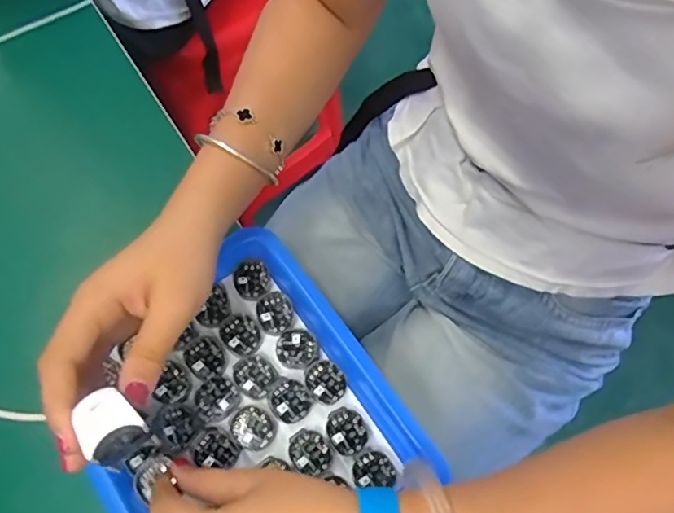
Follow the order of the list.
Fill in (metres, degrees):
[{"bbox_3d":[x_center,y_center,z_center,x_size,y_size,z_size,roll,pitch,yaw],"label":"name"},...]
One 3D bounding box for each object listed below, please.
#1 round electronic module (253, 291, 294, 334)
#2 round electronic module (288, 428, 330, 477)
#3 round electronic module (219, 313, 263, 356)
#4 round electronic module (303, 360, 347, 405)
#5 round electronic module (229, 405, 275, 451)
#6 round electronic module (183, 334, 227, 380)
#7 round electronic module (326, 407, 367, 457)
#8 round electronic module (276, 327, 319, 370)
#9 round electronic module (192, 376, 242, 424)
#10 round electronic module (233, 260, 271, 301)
[{"bbox_3d":[-0.043,0.038,0.382,0.027,0.004,0.029,0,69,-1],"label":"round electronic module"},{"bbox_3d":[-0.017,0.122,0.350,0.024,0.007,0.028,-25,71,-10],"label":"round electronic module"},{"bbox_3d":[-0.064,0.052,0.375,0.028,0.007,0.024,41,74,14],"label":"round electronic module"},{"bbox_3d":[-0.008,0.082,0.367,0.027,0.011,0.025,0,69,-1],"label":"round electronic module"},{"bbox_3d":[-0.055,0.108,0.354,0.029,0.010,0.025,42,74,14],"label":"round electronic module"},{"bbox_3d":[-0.087,0.067,0.367,0.024,0.006,0.027,-31,72,-12],"label":"round electronic module"},{"bbox_3d":[0.006,0.111,0.355,0.025,0.005,0.028,11,69,3],"label":"round electronic module"},{"bbox_3d":[-0.027,0.062,0.374,0.026,0.006,0.026,0,69,-1],"label":"round electronic module"},{"bbox_3d":[-0.078,0.092,0.361,0.024,0.007,0.028,41,74,14],"label":"round electronic module"},{"bbox_3d":[-0.059,0.016,0.389,0.025,0.008,0.027,0,69,-1],"label":"round electronic module"}]

